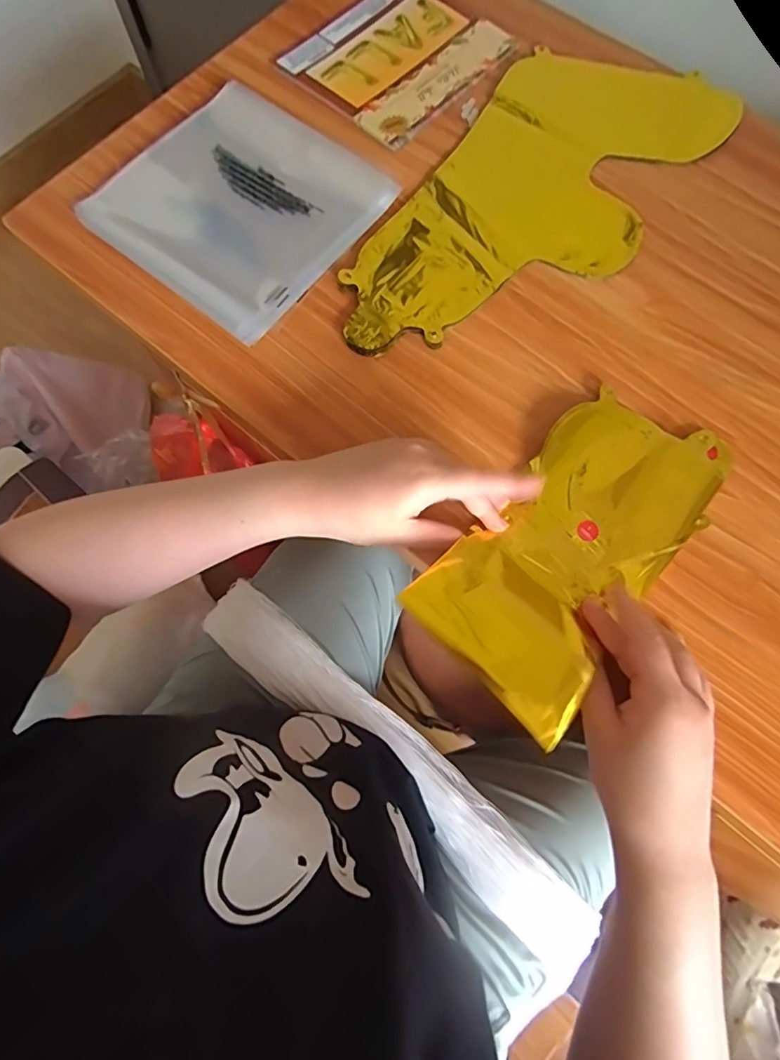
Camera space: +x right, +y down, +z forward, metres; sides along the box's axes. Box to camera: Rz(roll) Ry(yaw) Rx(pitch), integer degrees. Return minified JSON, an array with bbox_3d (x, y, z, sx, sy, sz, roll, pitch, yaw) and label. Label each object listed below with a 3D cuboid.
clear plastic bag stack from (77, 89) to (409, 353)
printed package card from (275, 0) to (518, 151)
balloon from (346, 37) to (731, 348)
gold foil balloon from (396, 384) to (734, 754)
[{"bbox_3d":[-0.134,-0.293,0.470,0.213,0.010,0.202,38,78,10],"label":"clear plastic bag stack"},{"bbox_3d":[0.007,-0.476,0.526,0.165,0.005,0.184,43,79,11],"label":"printed package card"},{"bbox_3d":[0.131,-0.291,0.470,0.196,0.010,0.407,33,77,9],"label":"balloon"},{"bbox_3d":[0.131,0.007,0.374,0.120,0.040,0.251,42,67,11],"label":"gold foil balloon"}]

